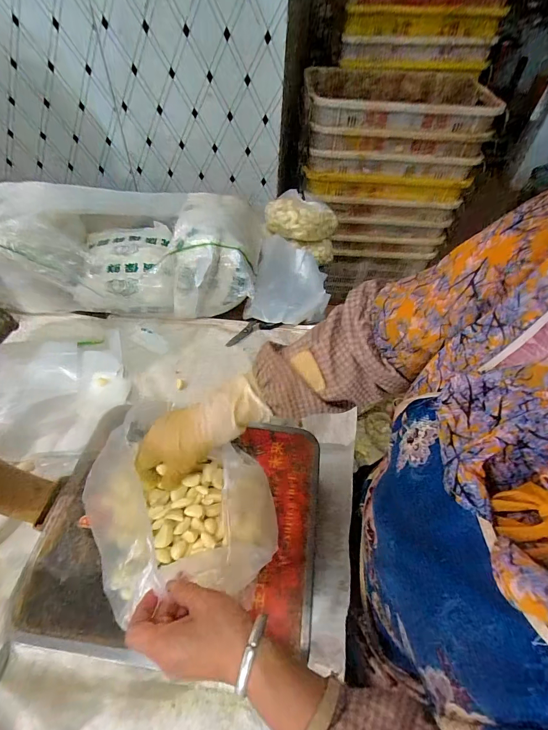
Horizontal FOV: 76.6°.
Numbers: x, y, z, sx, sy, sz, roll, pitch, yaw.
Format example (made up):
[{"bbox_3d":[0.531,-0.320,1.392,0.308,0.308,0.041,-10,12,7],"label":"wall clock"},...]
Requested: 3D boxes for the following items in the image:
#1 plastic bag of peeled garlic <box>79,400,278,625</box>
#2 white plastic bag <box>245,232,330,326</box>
[{"bbox_3d":[-0.117,0.155,0.421,0.197,0.056,0.243,-24,57,-21],"label":"plastic bag of peeled garlic"},{"bbox_3d":[0.044,-0.200,0.852,0.182,0.036,0.253,16,61,-11],"label":"white plastic bag"}]

